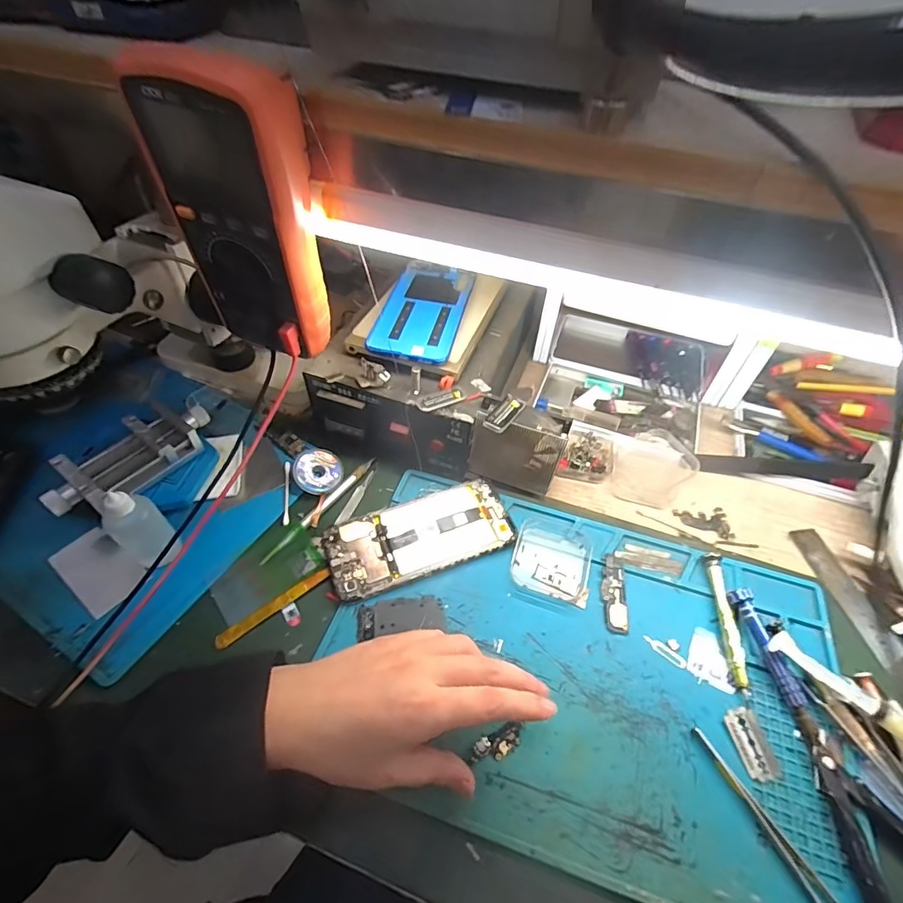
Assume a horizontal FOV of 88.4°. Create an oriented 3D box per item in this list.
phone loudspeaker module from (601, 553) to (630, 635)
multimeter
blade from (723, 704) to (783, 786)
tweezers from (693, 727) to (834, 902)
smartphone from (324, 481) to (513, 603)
[{"bbox_3d":[0.137,0.117,0.388,0.021,0.004,0.068,8,51,4],"label":"phone loudspeaker module"},{"bbox_3d":[-0.129,-0.144,0.296,0.088,0.171,0.046,21,53,15],"label":"multimeter"},{"bbox_3d":[0.208,0.202,0.321,0.023,0.004,0.043,-8,59,-6],"label":"blade"},{"bbox_3d":[0.200,0.242,0.287,0.016,0.006,0.131,-24,56,-19],"label":"tweezers"},{"bbox_3d":[-0.027,0.075,0.411,0.162,0.010,0.076,-18,54,-15],"label":"smartphone"}]

